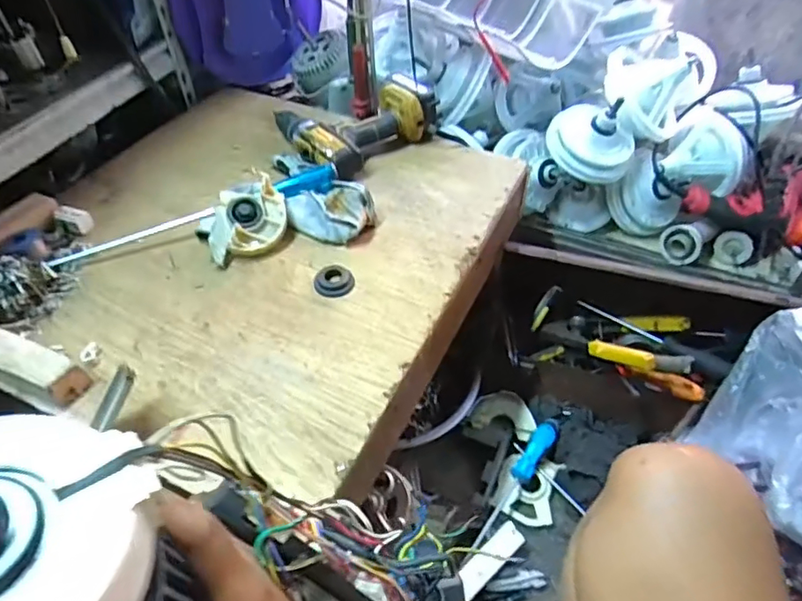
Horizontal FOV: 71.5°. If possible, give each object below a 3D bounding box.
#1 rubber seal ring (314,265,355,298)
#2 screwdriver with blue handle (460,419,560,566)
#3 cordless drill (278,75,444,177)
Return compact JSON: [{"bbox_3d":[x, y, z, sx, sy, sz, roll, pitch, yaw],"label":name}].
[{"bbox_3d":[-0.083,-0.026,0.692,0.050,0.013,0.044,-2,47,0],"label":"rubber seal ring"},{"bbox_3d":[0.162,0.279,0.824,0.032,0.038,0.243,30,75,26],"label":"screwdriver with blue handle"},{"bbox_3d":[-0.060,-0.282,0.877,0.221,0.078,0.183,-25,51,-21],"label":"cordless drill"}]

